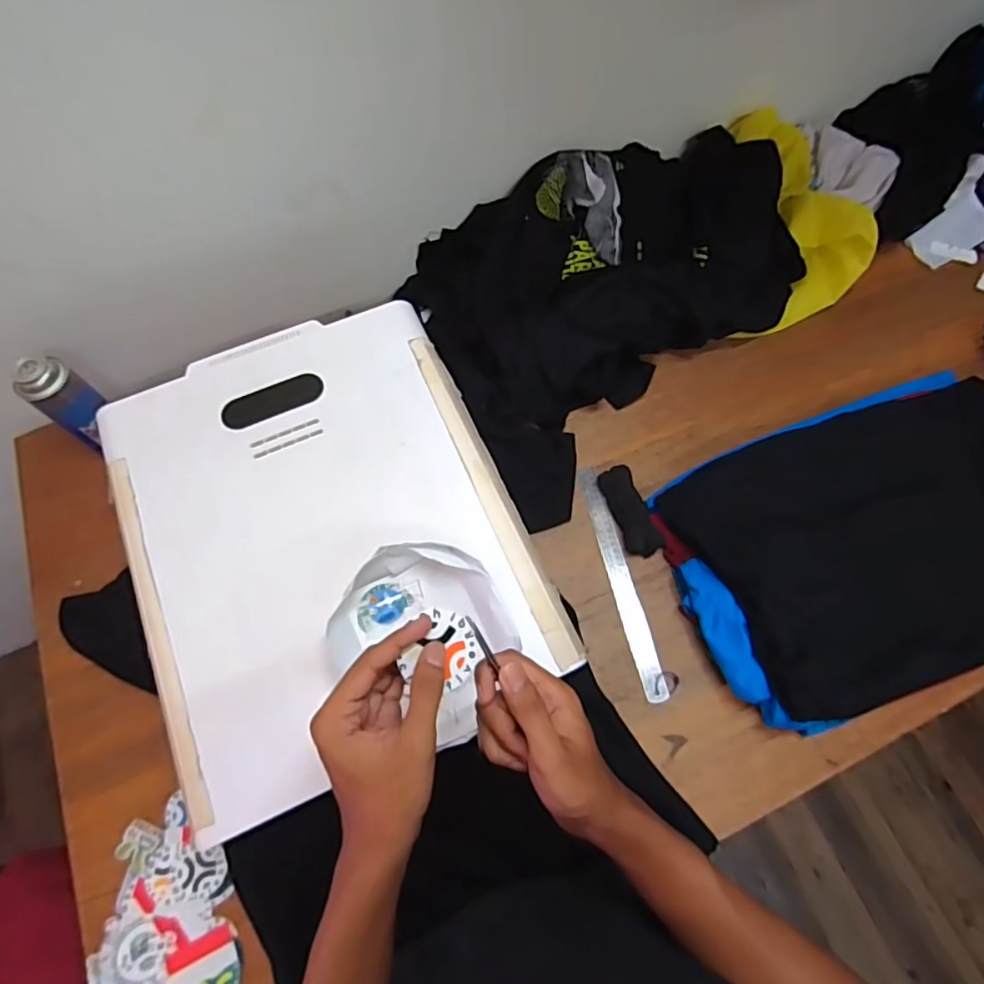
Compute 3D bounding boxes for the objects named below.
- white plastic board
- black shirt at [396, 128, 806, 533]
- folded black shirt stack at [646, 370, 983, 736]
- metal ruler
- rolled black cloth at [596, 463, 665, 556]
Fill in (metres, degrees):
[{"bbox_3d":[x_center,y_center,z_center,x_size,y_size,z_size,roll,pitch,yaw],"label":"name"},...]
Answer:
[{"bbox_3d":[-0.187,0.031,0.625,0.399,0.024,0.491,-24,70,-9],"label":"white plastic board"},{"bbox_3d":[0.205,-0.308,0.860,0.557,0.149,0.464,-27,70,-10],"label":"black shirt"},{"bbox_3d":[0.522,0.052,0.746,0.568,0.083,0.351,-21,69,-8],"label":"folded black shirt stack"},{"bbox_3d":[0.173,0.112,0.768,0.032,0.006,0.320,-15,68,5],"label":"metal ruler"},{"bbox_3d":[0.192,0.027,0.790,0.044,0.029,0.127,-18,69,-7],"label":"rolled black cloth"}]

